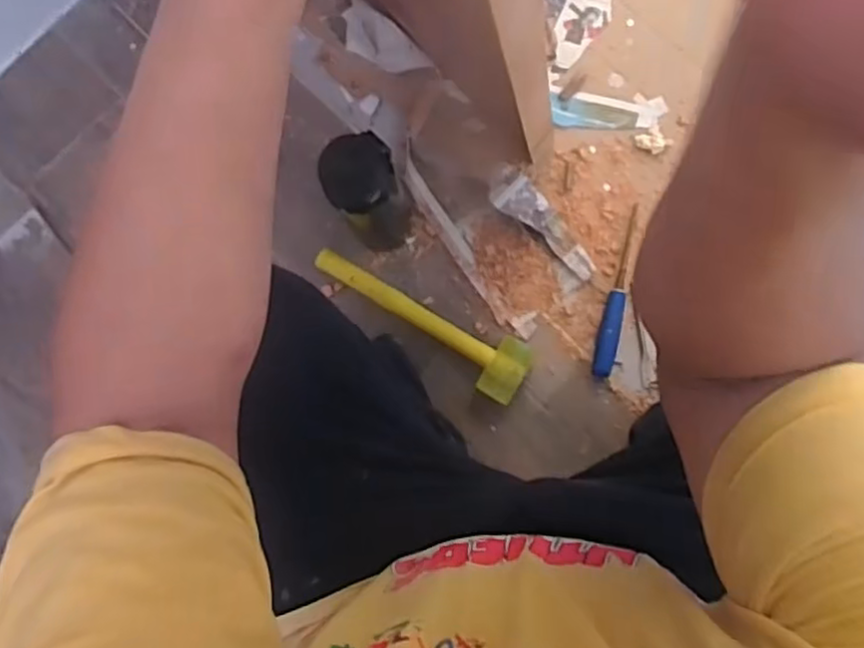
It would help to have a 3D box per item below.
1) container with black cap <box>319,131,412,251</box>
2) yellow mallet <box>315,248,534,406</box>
[{"bbox_3d":[-0.067,-0.146,0.827,0.078,0.256,0.071,-17,84,3],"label":"container with black cap"},{"bbox_3d":[-0.018,-0.004,0.916,0.312,0.046,0.077,29,90,8],"label":"yellow mallet"}]

